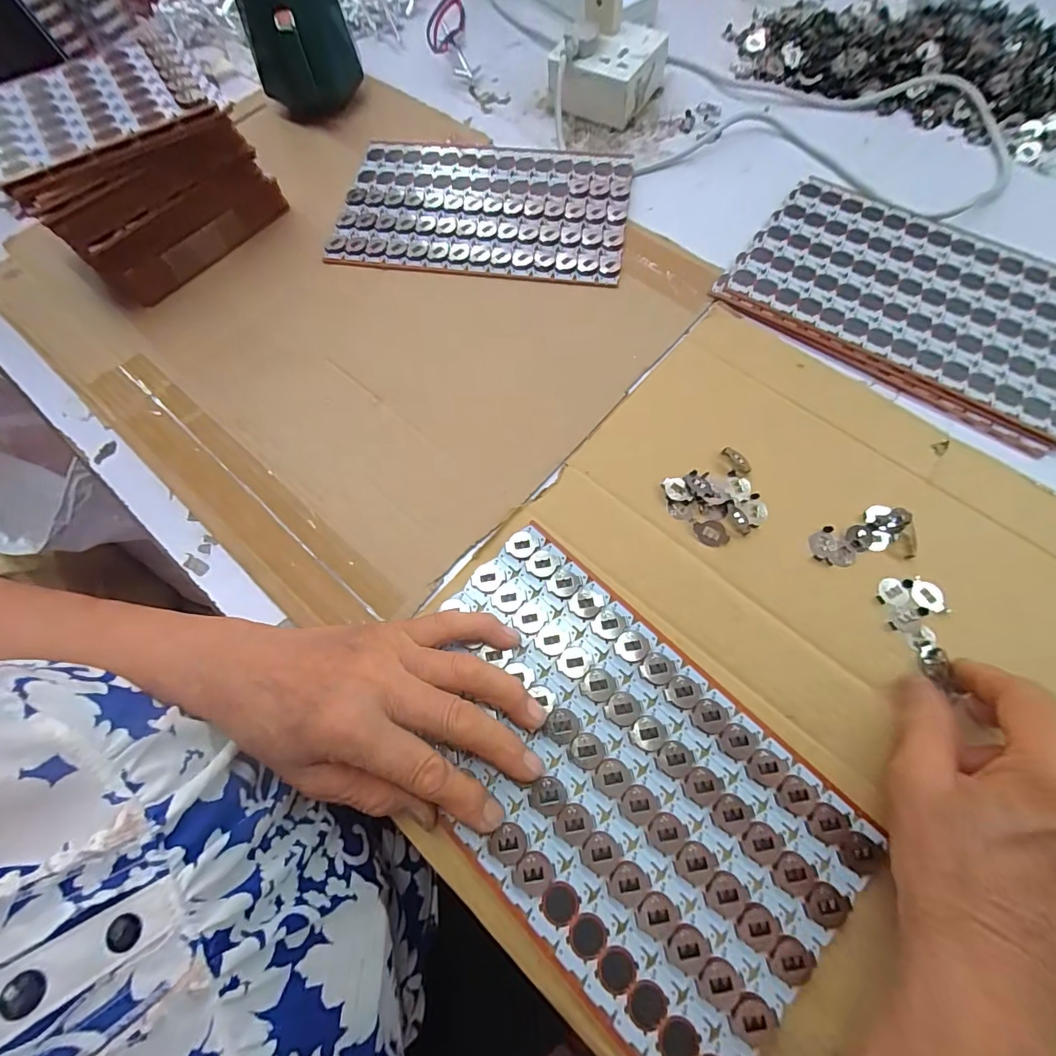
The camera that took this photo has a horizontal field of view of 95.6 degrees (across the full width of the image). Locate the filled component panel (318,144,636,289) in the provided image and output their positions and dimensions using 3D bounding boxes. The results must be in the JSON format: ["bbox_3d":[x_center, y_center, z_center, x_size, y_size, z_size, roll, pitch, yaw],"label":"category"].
[{"bbox_3d":[-0.038,-0.286,0.423,0.247,0.009,0.154,7,69,6],"label":"filled component panel"}]

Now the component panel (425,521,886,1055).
[{"bbox_3d":[0.039,0.128,0.257,0.150,0.005,0.248,-43,72,-13],"label":"component panel"}]

